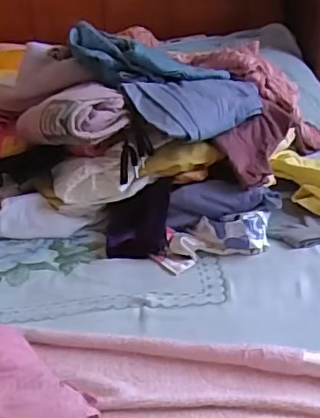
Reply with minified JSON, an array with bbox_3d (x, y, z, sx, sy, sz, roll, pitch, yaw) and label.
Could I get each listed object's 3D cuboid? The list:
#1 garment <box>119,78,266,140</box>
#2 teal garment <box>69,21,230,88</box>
[{"bbox_3d":[0.081,-0.202,1.059,0.272,0.080,0.133,-22,34,-30],"label":"garment"},{"bbox_3d":[-0.023,-0.272,1.084,0.305,0.090,0.067,9,24,-18],"label":"teal garment"}]

